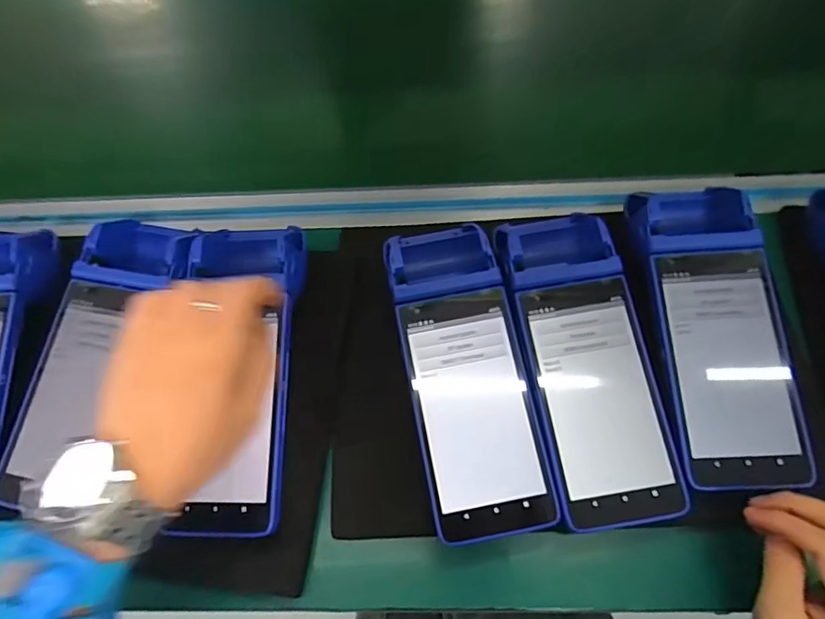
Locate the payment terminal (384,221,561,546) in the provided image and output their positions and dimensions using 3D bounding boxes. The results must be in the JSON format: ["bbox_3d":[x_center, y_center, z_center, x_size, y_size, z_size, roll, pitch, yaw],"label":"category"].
[{"bbox_3d":[0.035,0.035,0.349,0.078,0.039,0.223,-11,66,-3],"label":"payment terminal"}]

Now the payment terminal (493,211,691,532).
[{"bbox_3d":[0.118,0.030,0.354,0.084,0.047,0.226,-9,66,-2],"label":"payment terminal"}]

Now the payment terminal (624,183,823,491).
[{"bbox_3d":[0.214,0.008,0.360,0.085,0.050,0.225,-4,66,0],"label":"payment terminal"}]

